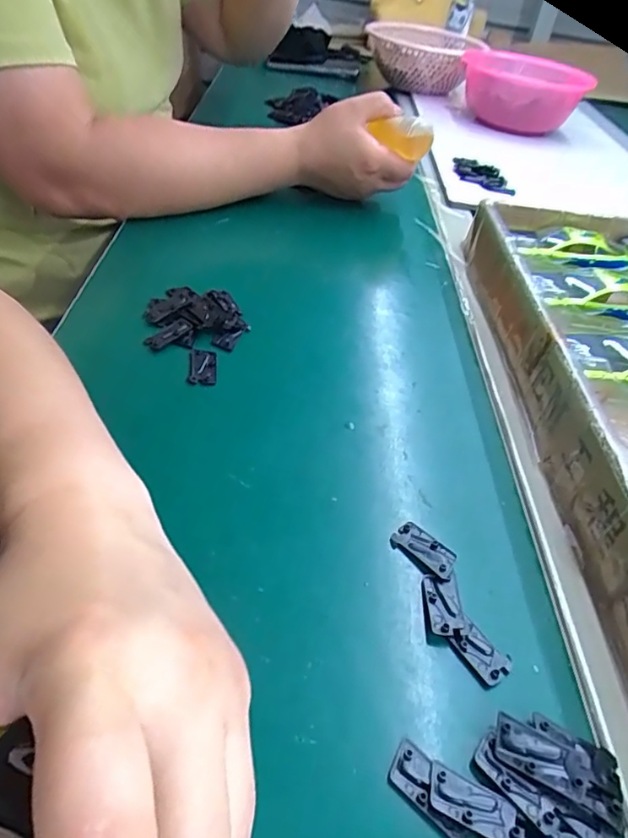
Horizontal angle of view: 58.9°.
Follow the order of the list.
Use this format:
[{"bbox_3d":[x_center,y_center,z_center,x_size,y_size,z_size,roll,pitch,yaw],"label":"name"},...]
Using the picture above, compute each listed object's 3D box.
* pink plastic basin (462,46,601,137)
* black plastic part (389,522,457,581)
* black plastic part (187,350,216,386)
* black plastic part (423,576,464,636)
[{"bbox_3d":[0.292,-0.455,0.794,0.176,0.104,0.191,15,44,9],"label":"pink plastic basin"},{"bbox_3d":[0.055,0.066,0.280,0.018,0.005,0.034,-31,54,-33],"label":"black plastic part"},{"bbox_3d":[-0.073,-0.033,0.368,0.017,0.005,0.033,0,43,-6],"label":"black plastic part"},{"bbox_3d":[0.060,0.086,0.259,0.015,0.004,0.029,3,43,-3],"label":"black plastic part"}]

